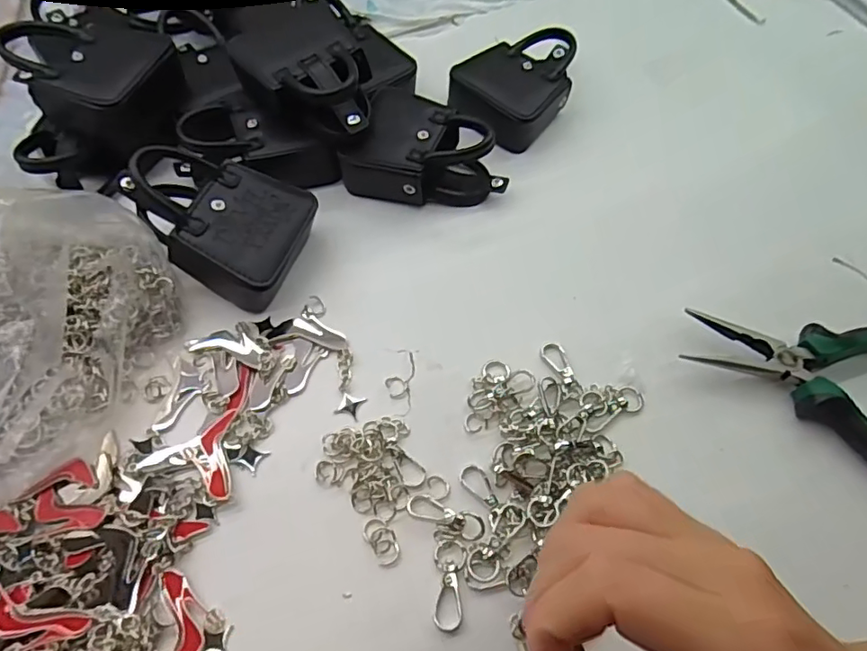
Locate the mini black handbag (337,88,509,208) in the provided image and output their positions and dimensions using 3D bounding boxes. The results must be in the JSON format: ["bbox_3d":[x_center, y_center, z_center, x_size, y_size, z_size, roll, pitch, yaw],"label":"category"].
[{"bbox_3d":[-0.007,-0.119,0.387,0.095,0.041,0.075,20,62,11],"label":"mini black handbag"}]

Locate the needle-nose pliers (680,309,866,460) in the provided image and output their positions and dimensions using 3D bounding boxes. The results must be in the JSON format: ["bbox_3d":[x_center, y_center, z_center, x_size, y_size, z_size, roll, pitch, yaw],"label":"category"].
[{"bbox_3d":[0.217,0.030,0.313,0.146,0.031,0.089,19,62,7],"label":"needle-nose pliers"}]

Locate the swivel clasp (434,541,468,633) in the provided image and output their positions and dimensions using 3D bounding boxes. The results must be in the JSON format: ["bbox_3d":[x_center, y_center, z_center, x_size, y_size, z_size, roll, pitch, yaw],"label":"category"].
[{"bbox_3d":[0.008,0.122,0.268,0.016,0.004,0.039,2,60,1],"label":"swivel clasp"}]

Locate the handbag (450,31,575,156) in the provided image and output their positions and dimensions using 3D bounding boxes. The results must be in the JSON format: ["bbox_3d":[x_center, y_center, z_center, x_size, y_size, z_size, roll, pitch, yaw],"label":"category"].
[{"bbox_3d":[0.065,-0.181,0.431,0.076,0.036,0.117,38,67,19],"label":"handbag"}]

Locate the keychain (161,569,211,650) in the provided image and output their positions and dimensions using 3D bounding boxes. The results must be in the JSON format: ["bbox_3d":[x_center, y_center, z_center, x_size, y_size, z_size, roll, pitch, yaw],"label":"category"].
[{"bbox_3d":[-0.113,0.134,0.256,0.018,0.004,0.046,-11,61,-7],"label":"keychain"}]

